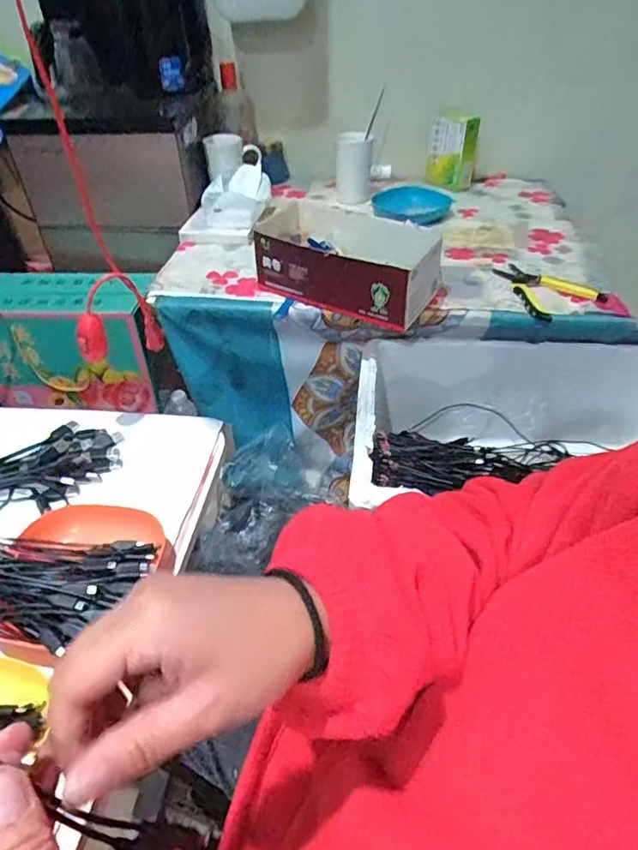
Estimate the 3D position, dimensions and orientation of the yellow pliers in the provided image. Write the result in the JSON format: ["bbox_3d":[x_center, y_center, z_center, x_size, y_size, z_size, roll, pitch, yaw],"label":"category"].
[{"bbox_3d":[0.348,-0.209,0.832,0.122,0.025,0.138,-8,42,-8],"label":"yellow pliers"}]

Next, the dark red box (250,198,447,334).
[{"bbox_3d":[0.038,-0.243,0.808,0.253,0.101,0.153,19,45,21],"label":"dark red box"}]

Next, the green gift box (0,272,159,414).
[{"bbox_3d":[-0.479,-0.153,1.065,0.321,0.230,0.130,3,42,4],"label":"green gift box"}]

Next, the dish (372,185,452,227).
[{"bbox_3d":[0.181,-0.435,1.066,0.148,0.040,0.144,-1,42,1],"label":"dish"}]

